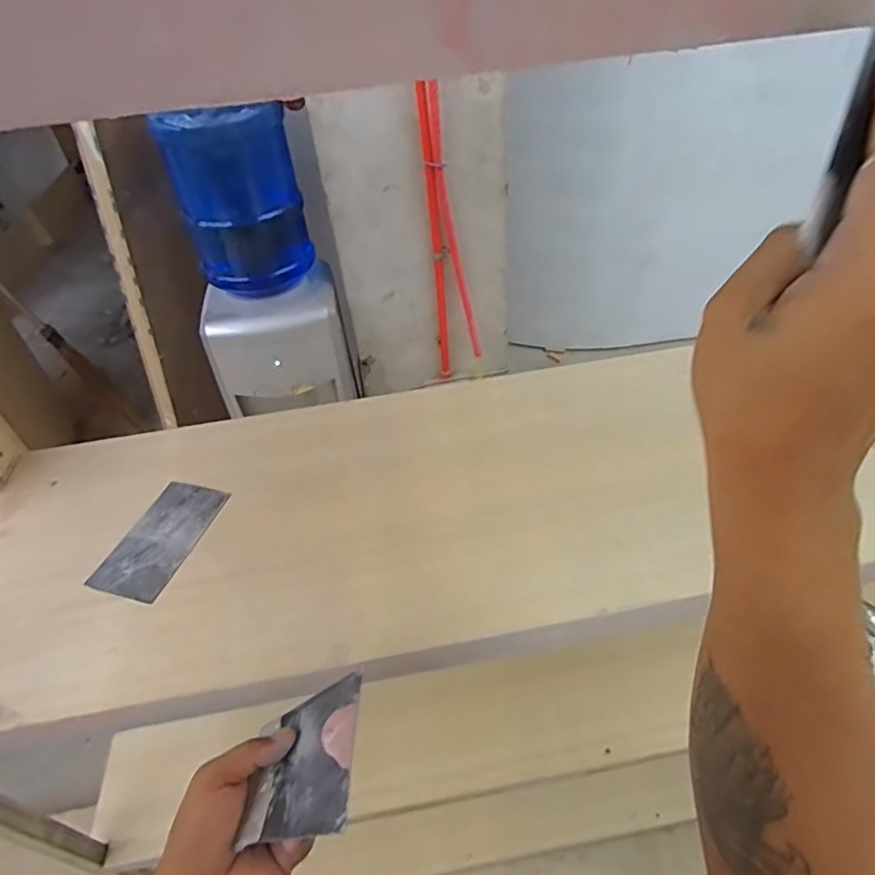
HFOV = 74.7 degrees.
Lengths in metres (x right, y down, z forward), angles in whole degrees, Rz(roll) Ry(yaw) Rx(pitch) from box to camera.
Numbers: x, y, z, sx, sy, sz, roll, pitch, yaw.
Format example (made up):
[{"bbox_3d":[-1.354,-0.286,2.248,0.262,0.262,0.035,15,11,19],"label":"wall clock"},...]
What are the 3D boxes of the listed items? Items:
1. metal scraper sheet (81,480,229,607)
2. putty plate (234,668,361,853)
[{"bbox_3d":[-0.287,0.104,0.597,0.082,0.004,0.139,13,46,14],"label":"metal scraper sheet"},{"bbox_3d":[-0.094,0.223,0.398,0.089,0.012,0.103,-32,27,12],"label":"putty plate"}]

